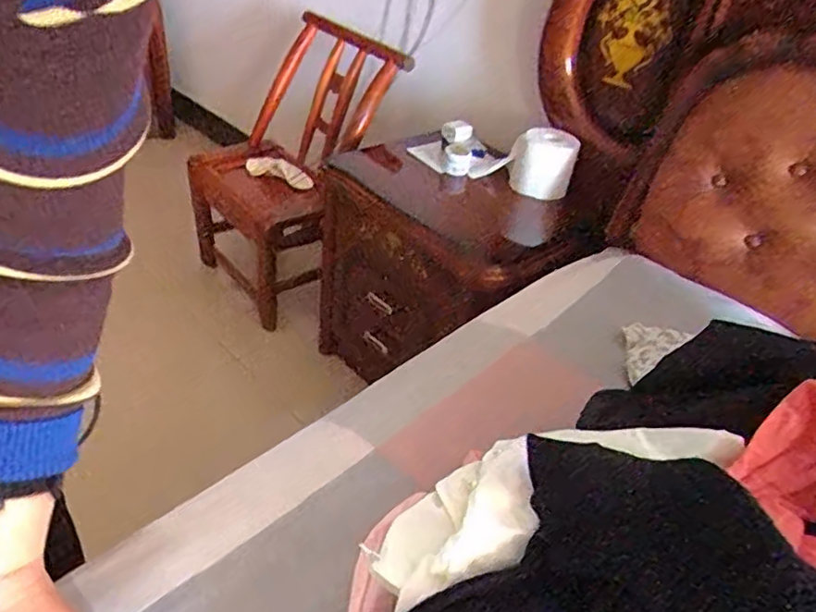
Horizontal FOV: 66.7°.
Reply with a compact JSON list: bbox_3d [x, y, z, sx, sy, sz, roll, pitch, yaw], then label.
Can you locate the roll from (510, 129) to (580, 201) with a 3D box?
[{"bbox_3d":[0.261,-0.282,1.208,0.120,0.120,0.087,13,38,7],"label":"roll"}]

